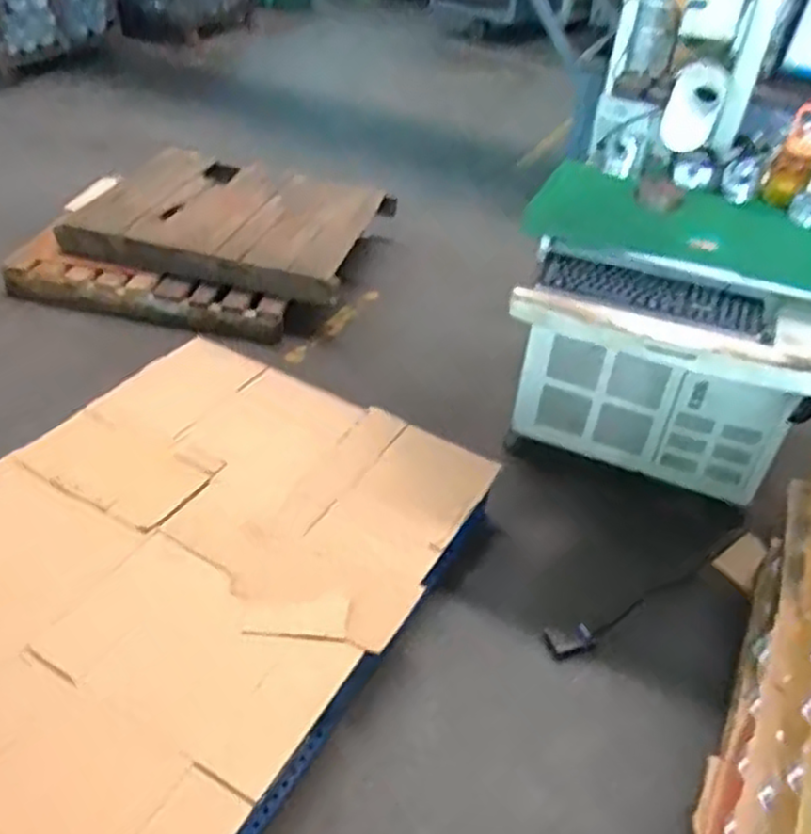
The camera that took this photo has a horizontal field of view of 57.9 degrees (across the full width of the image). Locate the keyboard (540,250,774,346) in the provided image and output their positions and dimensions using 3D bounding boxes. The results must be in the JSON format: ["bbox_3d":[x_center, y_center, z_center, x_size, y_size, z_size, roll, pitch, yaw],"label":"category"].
[{"bbox_3d":[0.502,-0.247,1.494,0.468,0.046,0.122,20,39,23],"label":"keyboard"}]

